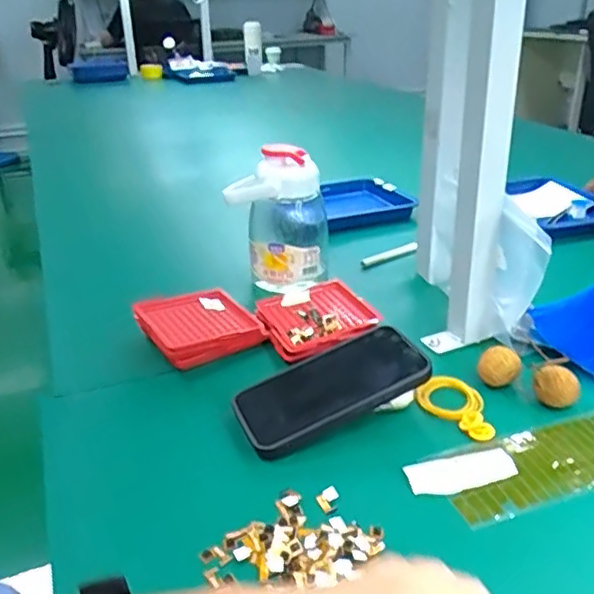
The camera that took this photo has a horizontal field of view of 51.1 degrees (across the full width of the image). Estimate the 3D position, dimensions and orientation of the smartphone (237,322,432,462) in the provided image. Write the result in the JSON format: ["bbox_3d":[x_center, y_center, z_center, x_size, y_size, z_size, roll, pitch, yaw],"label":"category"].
[{"bbox_3d":[0.029,0.074,0.517,0.156,0.012,0.082,-24,32,-11],"label":"smartphone"}]

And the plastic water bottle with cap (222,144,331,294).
[{"bbox_3d":[-0.020,-0.090,0.719,0.111,0.151,0.081,-2,27,1],"label":"plastic water bottle with cap"}]

